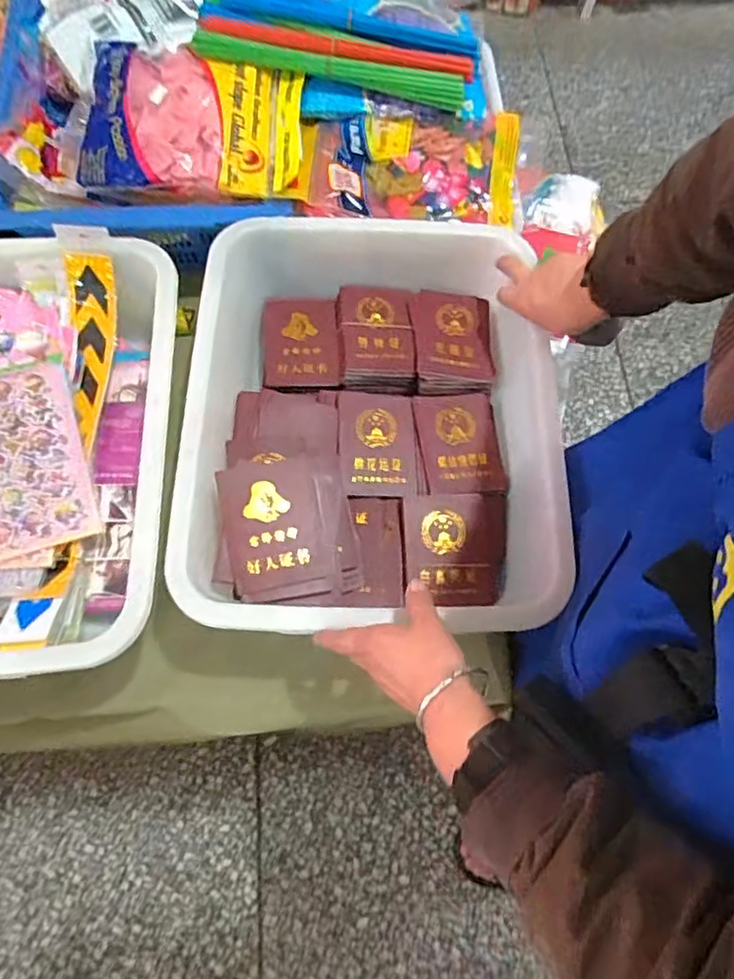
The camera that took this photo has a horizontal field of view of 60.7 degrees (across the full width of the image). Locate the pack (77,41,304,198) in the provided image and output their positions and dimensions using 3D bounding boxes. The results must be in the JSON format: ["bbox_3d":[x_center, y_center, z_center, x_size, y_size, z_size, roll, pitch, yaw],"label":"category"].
[{"bbox_3d":[-0.209,-0.446,0.743,0.261,0.031,0.189,6,69,1],"label":"pack"}]

